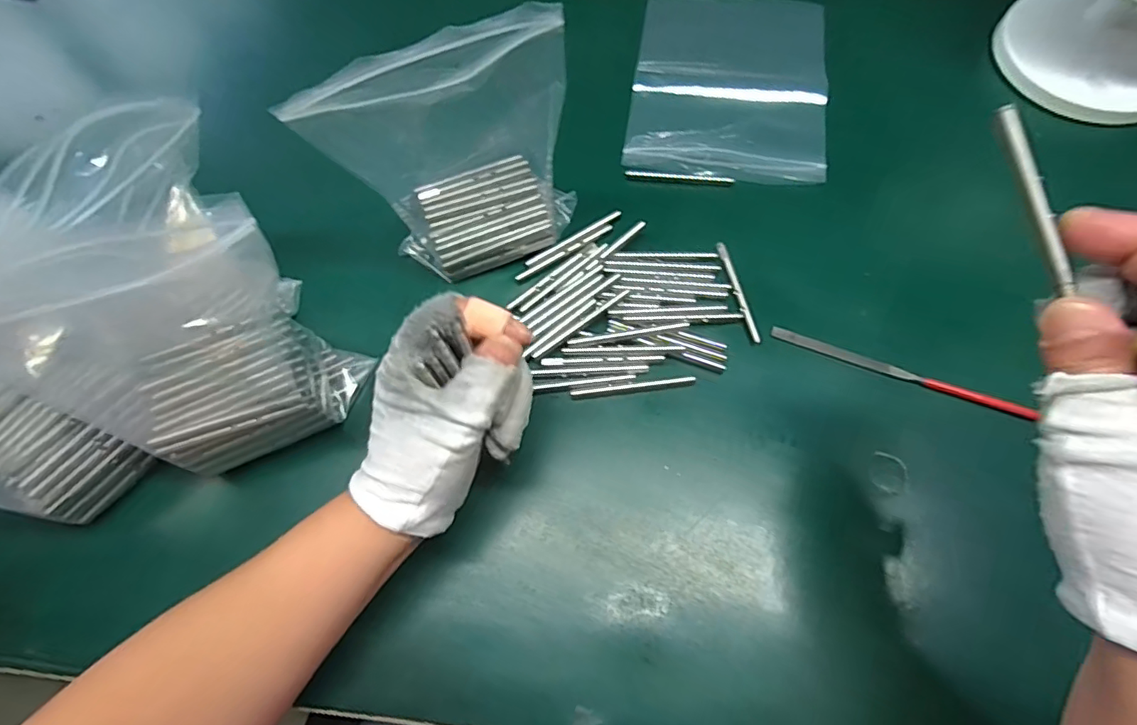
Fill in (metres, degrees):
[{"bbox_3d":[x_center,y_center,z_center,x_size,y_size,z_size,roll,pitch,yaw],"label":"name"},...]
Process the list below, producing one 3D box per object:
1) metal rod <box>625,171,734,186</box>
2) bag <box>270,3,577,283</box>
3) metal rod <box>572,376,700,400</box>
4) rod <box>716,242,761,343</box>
[{"bbox_3d":[0.083,-0.138,0.416,0.079,0.007,0.007,4,69,4],"label":"metal rod"},{"bbox_3d":[-0.067,-0.122,0.331,0.136,0.148,0.069,-26,70,-7],"label":"bag"},{"bbox_3d":[0.040,0.016,0.353,0.078,0.004,0.006,-7,69,0],"label":"metal rod"},{"bbox_3d":[0.114,-0.048,0.372,0.005,0.004,0.074,-14,69,-2],"label":"rod"}]

